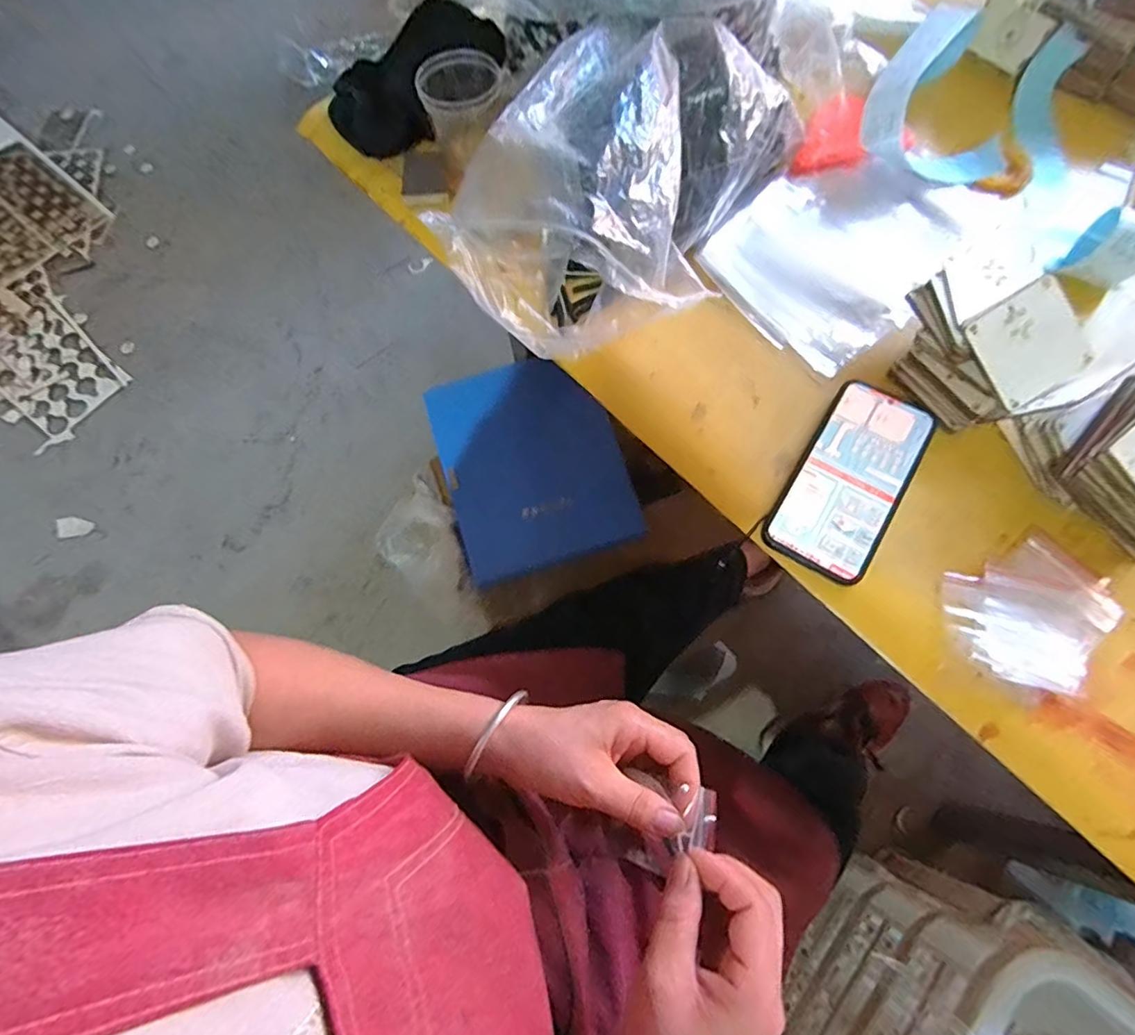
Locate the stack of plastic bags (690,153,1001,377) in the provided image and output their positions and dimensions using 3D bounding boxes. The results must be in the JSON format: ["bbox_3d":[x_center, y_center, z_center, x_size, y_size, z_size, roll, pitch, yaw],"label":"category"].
[{"bbox_3d":[0.255,-0.256,0.514,0.247,0.015,0.173,-42,74,-11],"label":"stack of plastic bags"}]

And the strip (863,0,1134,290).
[{"bbox_3d":[0.433,-0.360,0.516,0.275,0.083,0.238,40,77,14],"label":"strip"}]

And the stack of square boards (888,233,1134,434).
[{"bbox_3d":[0.330,-0.137,0.434,0.113,0.071,0.141,-23,71,-5],"label":"stack of square boards"}]

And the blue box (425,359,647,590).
[{"bbox_3d":[-0.056,-0.081,0.809,0.252,0.030,0.307,-18,85,6],"label":"blue box"}]

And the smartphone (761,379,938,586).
[{"bbox_3d":[0.220,-0.031,0.428,0.076,0.016,0.161,31,75,12],"label":"smartphone"}]

